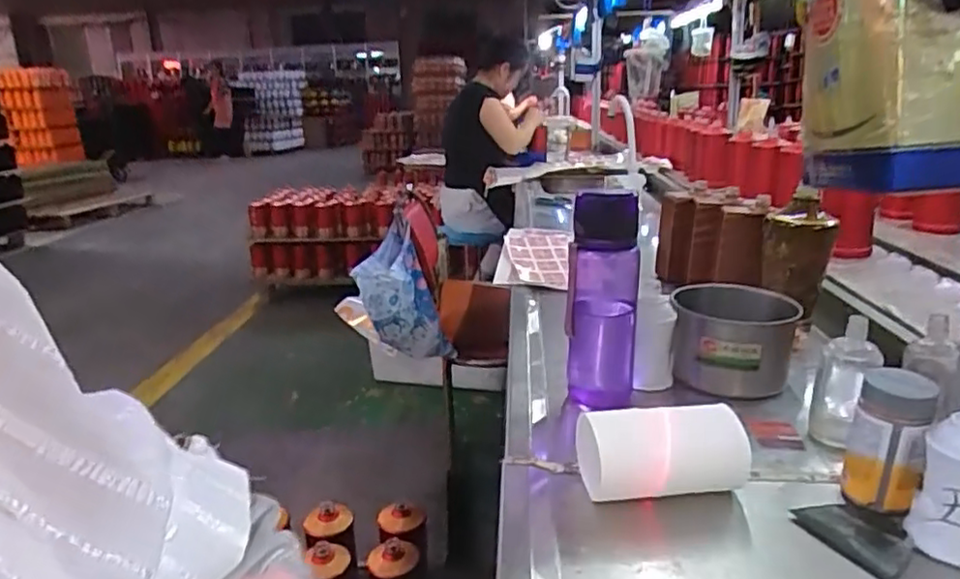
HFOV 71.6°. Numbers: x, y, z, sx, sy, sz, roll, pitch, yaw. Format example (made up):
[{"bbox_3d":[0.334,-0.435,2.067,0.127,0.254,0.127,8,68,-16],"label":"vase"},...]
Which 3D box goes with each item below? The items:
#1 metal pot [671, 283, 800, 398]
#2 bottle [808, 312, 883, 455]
[{"bbox_3d":[0.292,0.058,0.772,0.131,0.091,0.126,5,18,23],"label":"metal pot"},{"bbox_3d":[0.345,0.091,0.627,0.049,0.119,0.049,4,18,20],"label":"bottle"}]

